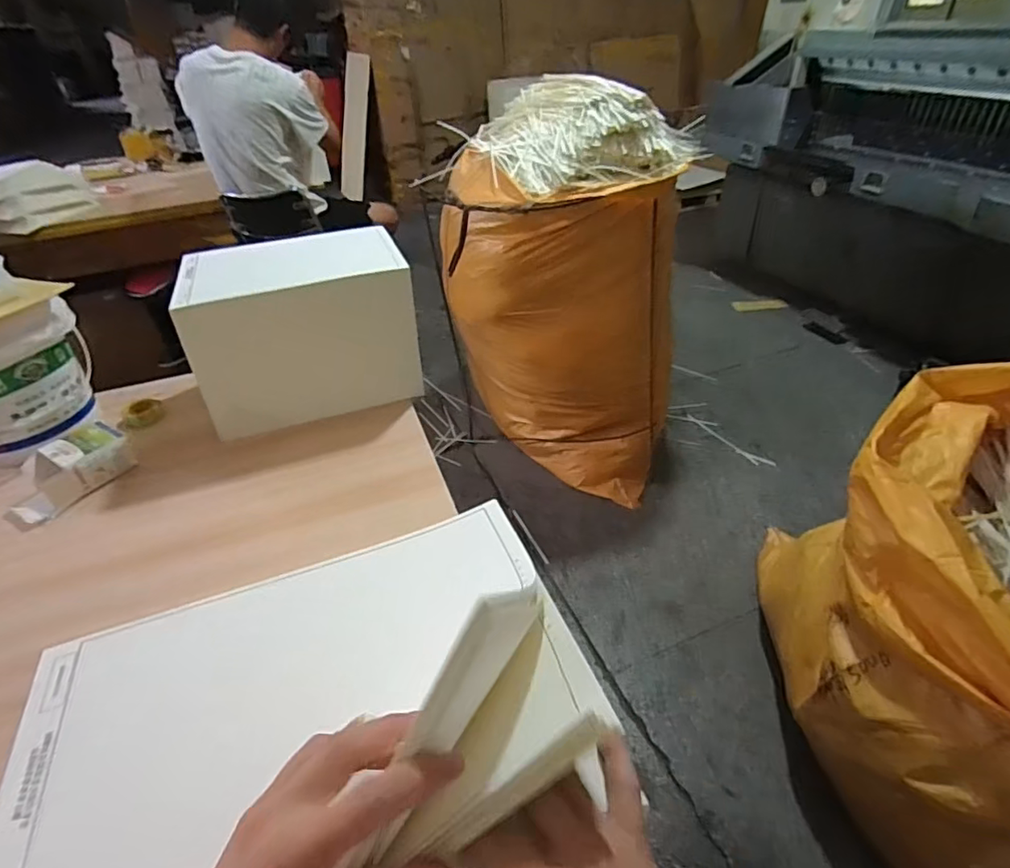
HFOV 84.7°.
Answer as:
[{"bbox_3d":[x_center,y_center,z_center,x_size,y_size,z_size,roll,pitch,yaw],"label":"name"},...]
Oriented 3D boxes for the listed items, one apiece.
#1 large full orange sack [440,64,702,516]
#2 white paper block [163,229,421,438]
[{"bbox_3d":[0.169,-0.416,1.762,0.735,1.079,0.526,15,41,23],"label":"large full orange sack"},{"bbox_3d":[-0.355,-0.196,1.023,0.364,0.244,0.268,-11,38,-10],"label":"white paper block"}]

